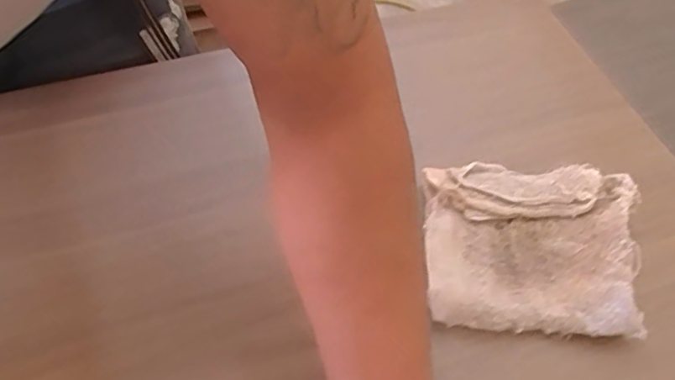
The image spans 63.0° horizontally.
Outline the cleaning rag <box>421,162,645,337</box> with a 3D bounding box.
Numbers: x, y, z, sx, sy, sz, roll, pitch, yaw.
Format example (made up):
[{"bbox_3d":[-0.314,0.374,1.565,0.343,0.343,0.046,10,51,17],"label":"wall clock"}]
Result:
[{"bbox_3d":[0.148,0.042,0.435,0.153,0.048,0.138,8,55,3],"label":"cleaning rag"}]

